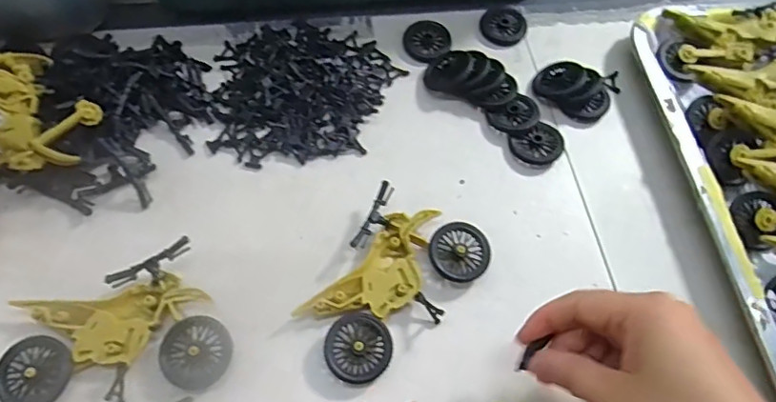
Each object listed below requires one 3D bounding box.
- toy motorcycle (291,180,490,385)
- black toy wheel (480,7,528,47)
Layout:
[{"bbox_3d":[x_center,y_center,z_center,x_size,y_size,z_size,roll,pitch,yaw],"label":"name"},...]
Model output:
[{"bbox_3d":[0.004,0.053,0.321,0.076,0.022,0.114,30,64,12],"label":"toy motorcycle"},{"bbox_3d":[0.094,-0.143,0.430,0.036,0.007,0.039,1,62,-3],"label":"black toy wheel"}]

